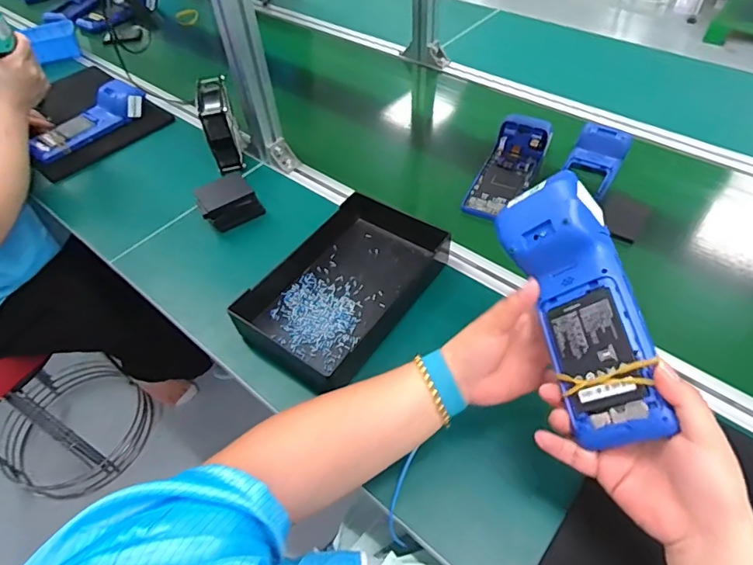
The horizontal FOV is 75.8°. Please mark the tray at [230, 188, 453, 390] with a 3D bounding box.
[{"bbox_3d":[-0.030,-0.002,0.629,0.166,0.056,0.288,27,57,24],"label":"tray"}]

